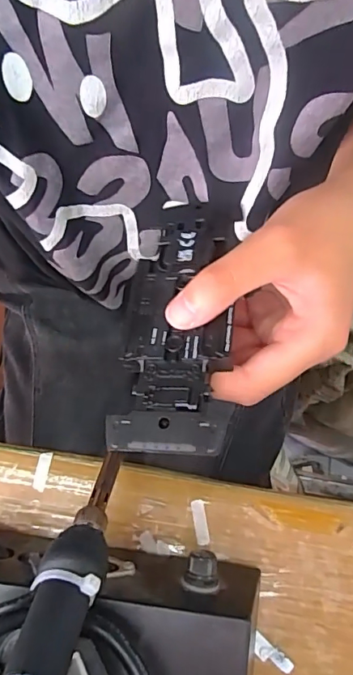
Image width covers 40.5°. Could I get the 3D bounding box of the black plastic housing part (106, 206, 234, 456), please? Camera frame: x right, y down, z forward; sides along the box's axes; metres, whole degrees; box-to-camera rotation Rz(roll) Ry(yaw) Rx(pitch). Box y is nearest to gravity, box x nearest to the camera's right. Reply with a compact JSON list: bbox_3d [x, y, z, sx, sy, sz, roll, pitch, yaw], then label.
[{"bbox_3d":[0.000,-0.009,0.204,0.044,0.013,0.114,4,63,2],"label":"black plastic housing part"}]

